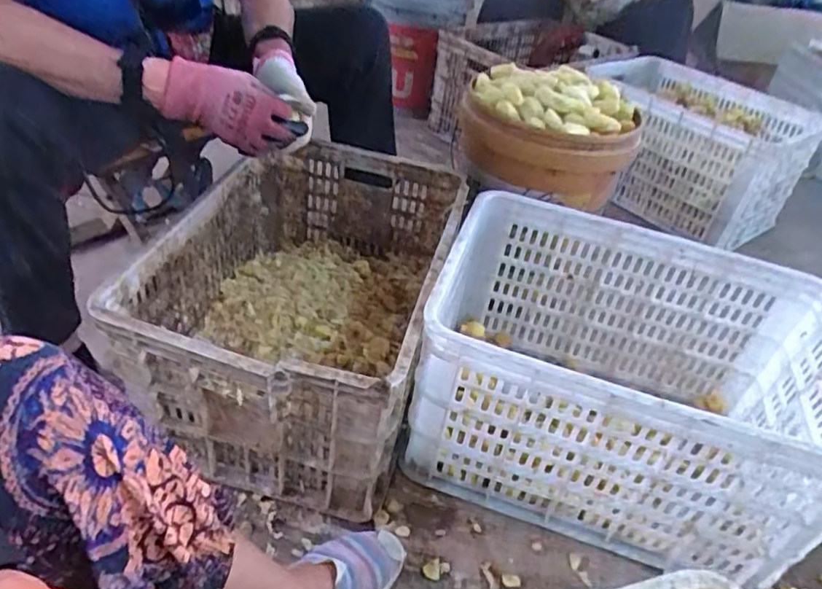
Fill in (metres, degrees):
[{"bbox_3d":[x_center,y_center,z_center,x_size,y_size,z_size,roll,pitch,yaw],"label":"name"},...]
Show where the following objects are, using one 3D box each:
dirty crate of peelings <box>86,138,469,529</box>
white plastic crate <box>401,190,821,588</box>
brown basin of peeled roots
[{"bbox_3d":[-0.149,0.005,0.858,0.348,0.252,0.516,16,38,2],"label":"dirty crate of peelings"},{"bbox_3d":[0.290,0.116,0.824,0.510,0.295,0.373,15,38,10],"label":"white plastic crate"},{"bbox_3d":[0.241,-0.291,1.047,0.293,0.159,0.300,18,39,5],"label":"brown basin of peeled roots"}]

